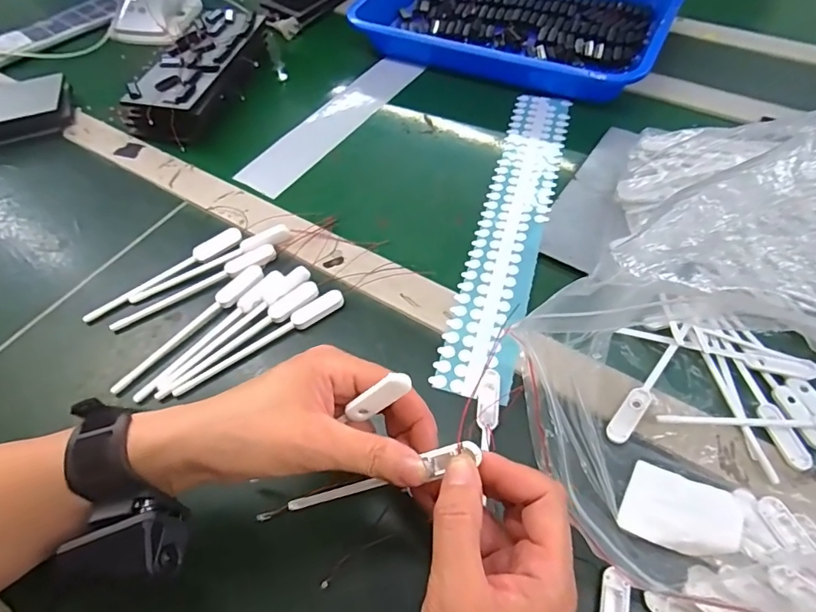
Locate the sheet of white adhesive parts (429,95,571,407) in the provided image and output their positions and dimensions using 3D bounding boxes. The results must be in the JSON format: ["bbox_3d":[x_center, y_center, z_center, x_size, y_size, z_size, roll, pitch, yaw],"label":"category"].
[{"bbox_3d":[0.100,-0.084,0.457,0.060,0.006,0.376,12,56,13],"label":"sheet of white adhesive parts"}]

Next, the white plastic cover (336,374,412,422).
[{"bbox_3d":[-0.016,0.049,0.259,0.043,0.012,0.008,-39,53,25],"label":"white plastic cover"}]

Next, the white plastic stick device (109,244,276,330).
[{"bbox_3d":[-0.180,-0.015,0.415,0.144,0.009,0.018,-28,58,-14],"label":"white plastic stick device"}]

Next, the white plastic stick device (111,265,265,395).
[{"bbox_3d":[-0.177,0.014,0.396,0.143,0.007,0.022,-40,62,-20],"label":"white plastic stick device"}]

